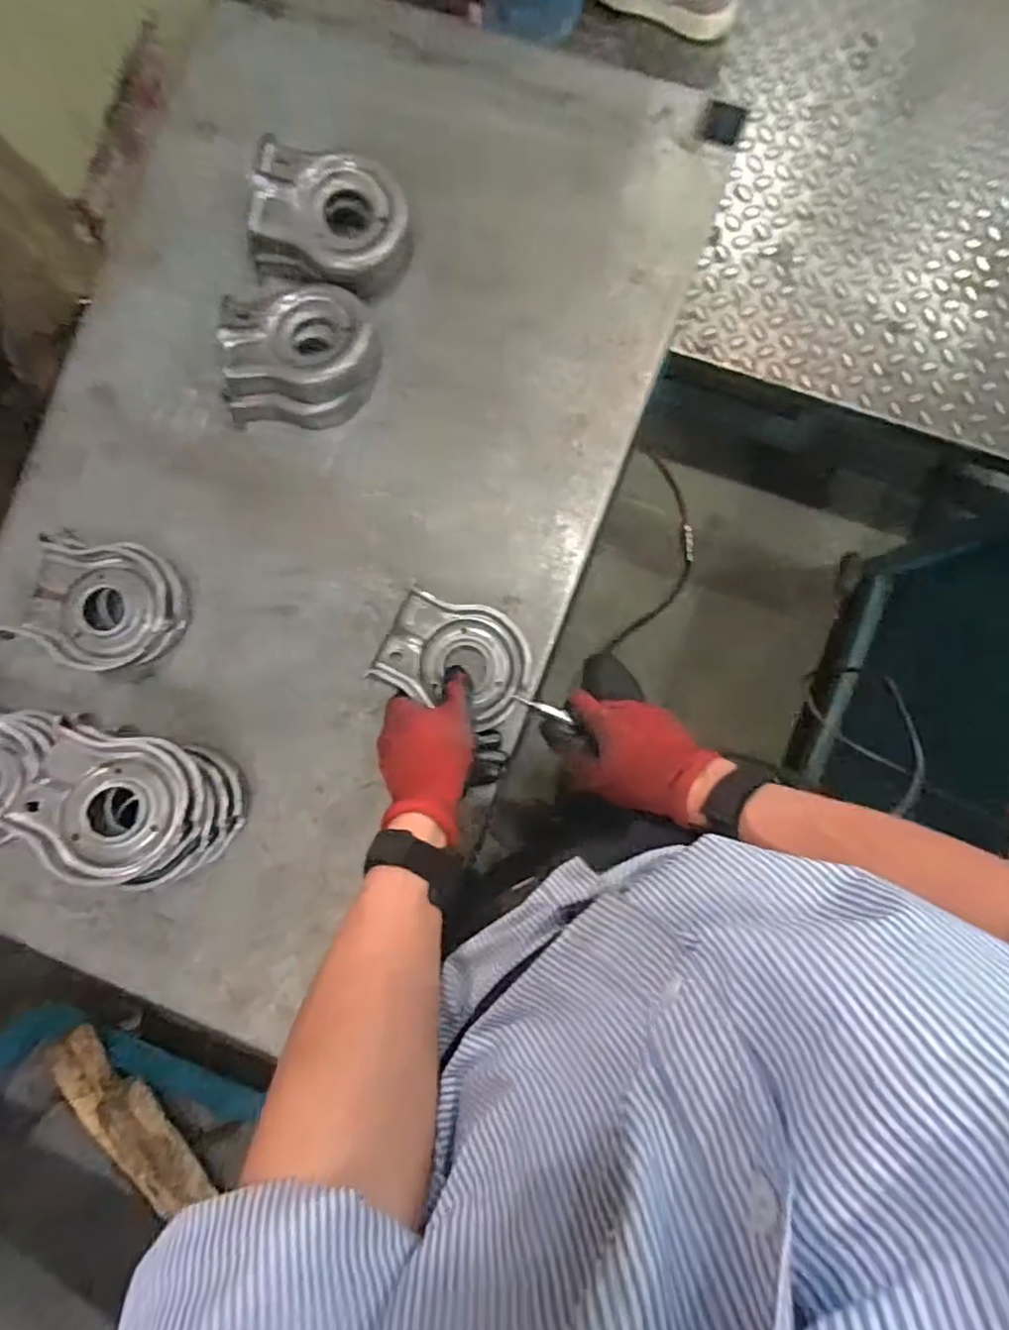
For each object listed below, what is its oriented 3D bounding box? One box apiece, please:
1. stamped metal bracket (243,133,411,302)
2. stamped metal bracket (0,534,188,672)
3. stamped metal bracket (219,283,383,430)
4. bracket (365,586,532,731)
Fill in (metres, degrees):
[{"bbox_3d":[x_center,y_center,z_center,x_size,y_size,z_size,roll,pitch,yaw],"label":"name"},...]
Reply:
[{"bbox_3d":[-0.149,-0.379,0.536,0.127,0.061,0.102,13,89,5],"label":"stamped metal bracket"},{"bbox_3d":[-0.346,-0.052,0.539,0.130,0.038,0.108,6,88,4],"label":"stamped metal bracket"},{"bbox_3d":[-0.175,-0.268,0.539,0.125,0.054,0.113,1,88,4],"label":"stamped metal bracket"},{"bbox_3d":[-0.040,-0.008,0.526,0.122,0.032,0.085,20,92,5],"label":"bracket"}]

